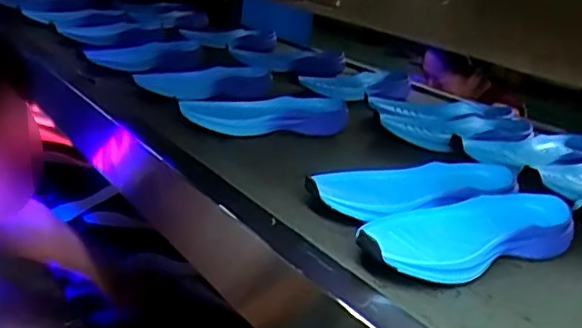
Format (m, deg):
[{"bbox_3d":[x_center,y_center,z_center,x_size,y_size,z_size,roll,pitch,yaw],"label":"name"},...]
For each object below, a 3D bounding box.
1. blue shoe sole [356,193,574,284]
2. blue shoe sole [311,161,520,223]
[{"bbox_3d":[0.176,0.067,0.562,0.256,0.034,0.097,-5,25,-33],"label":"blue shoe sole"},{"bbox_3d":[0.140,0.029,0.645,0.255,0.033,0.099,-4,24,-32],"label":"blue shoe sole"}]

